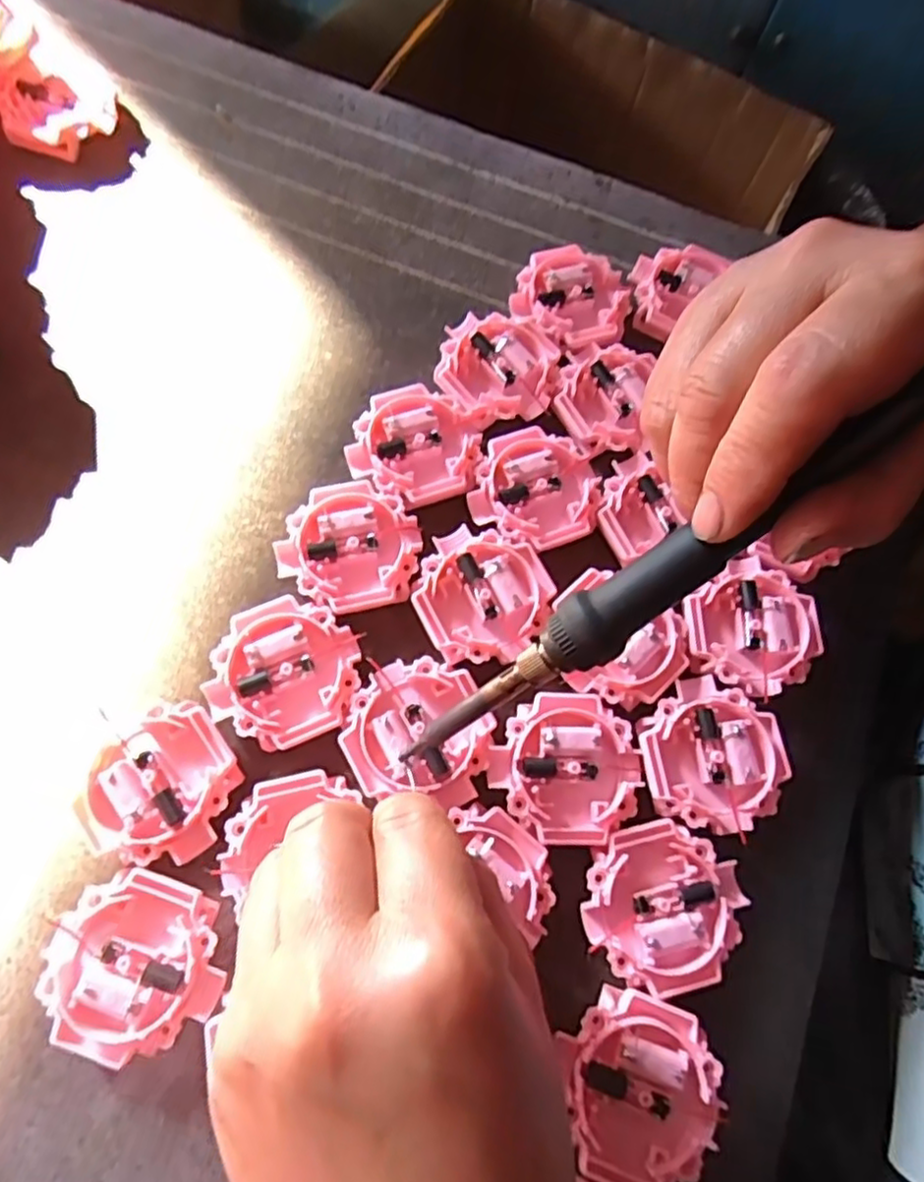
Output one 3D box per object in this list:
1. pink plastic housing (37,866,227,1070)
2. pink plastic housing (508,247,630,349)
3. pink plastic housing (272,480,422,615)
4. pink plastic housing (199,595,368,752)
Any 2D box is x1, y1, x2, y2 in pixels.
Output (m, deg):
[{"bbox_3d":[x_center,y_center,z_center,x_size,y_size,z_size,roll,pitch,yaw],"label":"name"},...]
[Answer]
[{"bbox_3d":[-0.104,0.120,0.220,0.054,0.014,0.051,20,71,2],"label":"pink plastic housing"},{"bbox_3d":[0.053,-0.137,0.322,0.052,0.018,0.049,1,71,-4],"label":"pink plastic housing"},{"bbox_3d":[-0.043,-0.017,0.270,0.051,0.013,0.050,1,71,-4],"label":"pink plastic housing"},{"bbox_3d":[-0.064,0.030,0.252,0.051,0.014,0.051,26,71,4],"label":"pink plastic housing"}]

